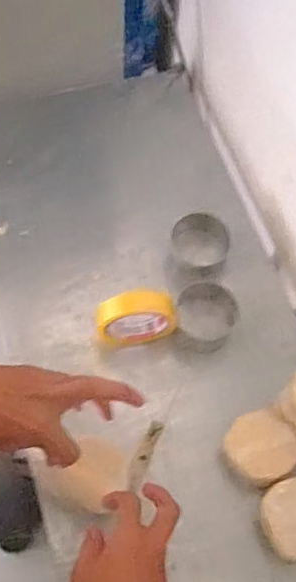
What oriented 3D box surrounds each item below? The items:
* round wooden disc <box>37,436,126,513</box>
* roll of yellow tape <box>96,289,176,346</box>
[{"bbox_3d":[-0.066,0.196,0.591,0.083,0.010,0.071,-29,66,-15],"label":"round wooden disc"},{"bbox_3d":[-0.016,0.032,0.687,0.093,0.101,0.031,-4,64,-5],"label":"roll of yellow tape"}]

